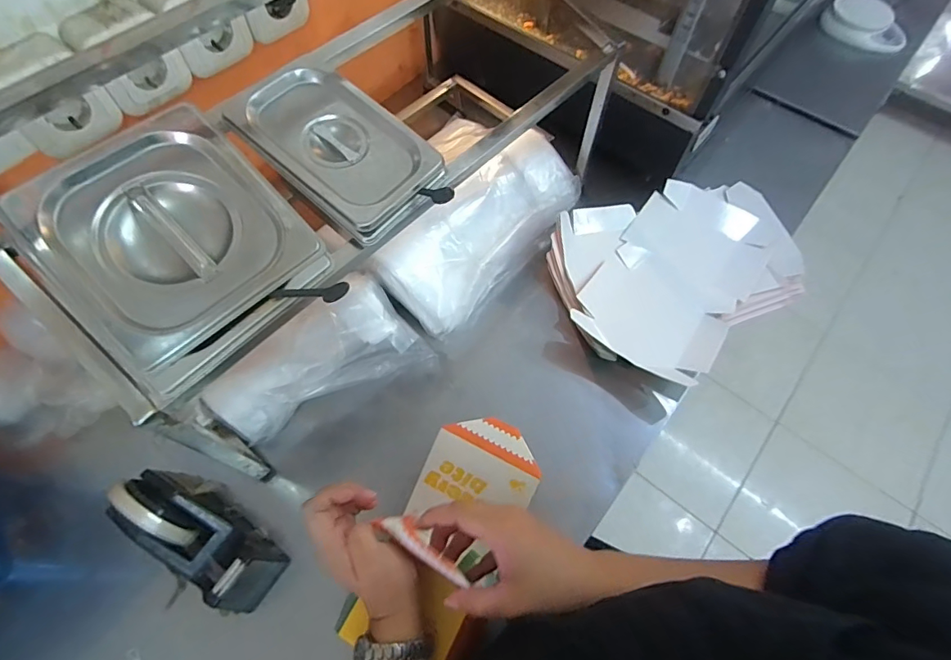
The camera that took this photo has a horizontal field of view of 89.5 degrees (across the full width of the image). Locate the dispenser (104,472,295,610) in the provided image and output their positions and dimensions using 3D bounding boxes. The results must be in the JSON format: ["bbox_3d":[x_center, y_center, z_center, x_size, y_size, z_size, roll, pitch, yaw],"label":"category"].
[{"bbox_3d":[-0.264,0.199,0.467,0.153,0.110,0.067,34,67,15],"label":"dispenser"}]

